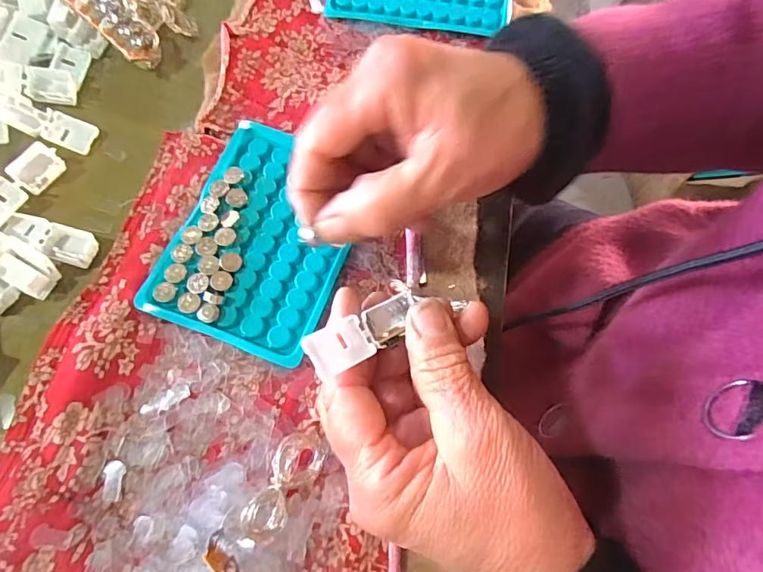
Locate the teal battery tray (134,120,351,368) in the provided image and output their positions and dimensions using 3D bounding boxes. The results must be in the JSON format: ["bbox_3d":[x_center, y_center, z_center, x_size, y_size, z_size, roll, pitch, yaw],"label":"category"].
[{"bbox_3d":[-0.067,-0.031,0.278,0.093,0.008,0.129,20,68,2],"label":"teal battery tray"}]

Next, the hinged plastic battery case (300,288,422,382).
[{"bbox_3d":[-0.007,0.019,0.212,0.055,0.009,0.019,-28,73,-32],"label":"hinged plastic battery case"}]

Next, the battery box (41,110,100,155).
[{"bbox_3d":[-0.193,-0.095,0.304,0.029,0.008,0.021,17,68,1],"label":"battery box"}]

